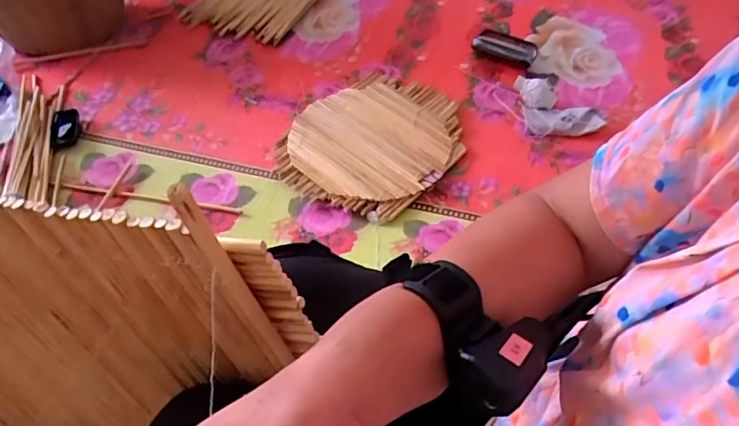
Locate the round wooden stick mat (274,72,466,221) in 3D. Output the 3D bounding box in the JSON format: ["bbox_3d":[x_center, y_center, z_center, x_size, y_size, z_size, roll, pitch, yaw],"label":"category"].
[{"bbox_3d":[0.013,-0.164,1.092,0.331,0.050,0.402,27,55,20],"label":"round wooden stick mat"}]

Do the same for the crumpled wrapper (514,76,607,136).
[{"bbox_3d":[0.429,-0.240,1.166,0.184,0.057,0.139,1,50,0],"label":"crumpled wrapper"}]

